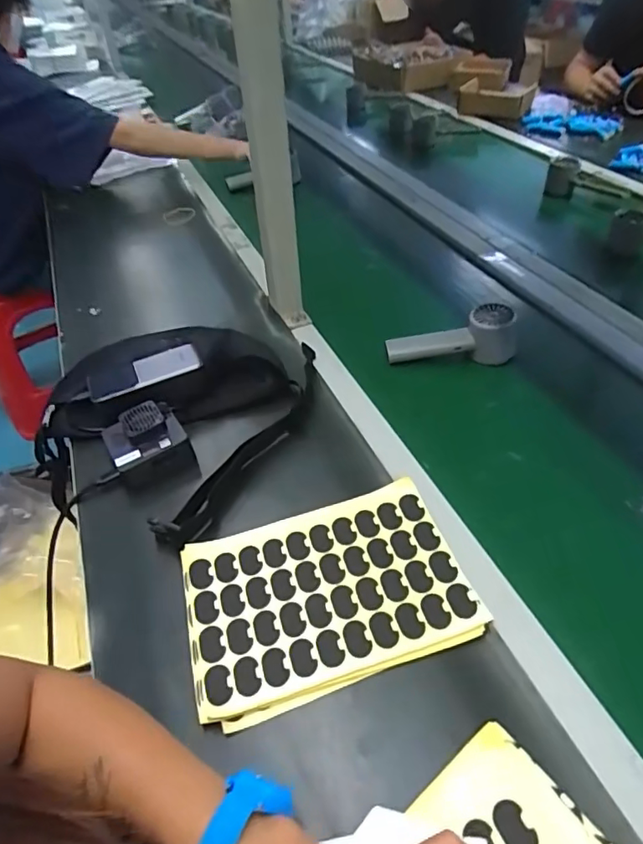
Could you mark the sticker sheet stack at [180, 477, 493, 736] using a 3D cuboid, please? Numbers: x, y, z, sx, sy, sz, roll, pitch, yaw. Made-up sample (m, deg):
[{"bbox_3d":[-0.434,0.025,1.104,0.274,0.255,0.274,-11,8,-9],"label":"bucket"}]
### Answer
[{"bbox_3d":[-0.001,0.137,0.446,0.221,0.016,0.155,-14,45,-10],"label":"sticker sheet stack"}]

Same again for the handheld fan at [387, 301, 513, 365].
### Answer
[{"bbox_3d":[0.159,-0.102,0.652,0.150,0.059,0.049,-7,44,-3],"label":"handheld fan"}]

